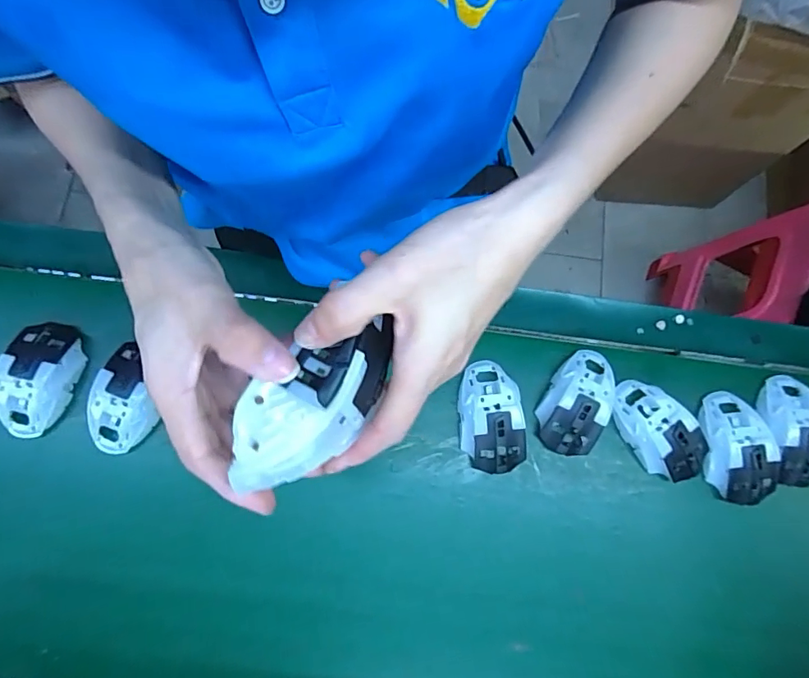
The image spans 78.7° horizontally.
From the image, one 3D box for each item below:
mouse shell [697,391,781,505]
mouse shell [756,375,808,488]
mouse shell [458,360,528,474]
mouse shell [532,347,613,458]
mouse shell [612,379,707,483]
[{"bbox_3d":[0.355,0.116,0.527,0.068,0.029,0.115,-9,76,-4],"label":"mouse shell"},{"bbox_3d":[0.421,0.099,0.531,0.070,0.031,0.115,-12,77,-5],"label":"mouse shell"},{"bbox_3d":[0.090,0.083,0.525,0.067,0.040,0.112,-7,76,-4],"label":"mouse shell"},{"bbox_3d":[0.190,0.067,0.533,0.067,0.036,0.119,28,77,5],"label":"mouse shell"},{"bbox_3d":[0.271,0.097,0.529,0.061,0.037,0.114,-35,80,-10],"label":"mouse shell"}]

